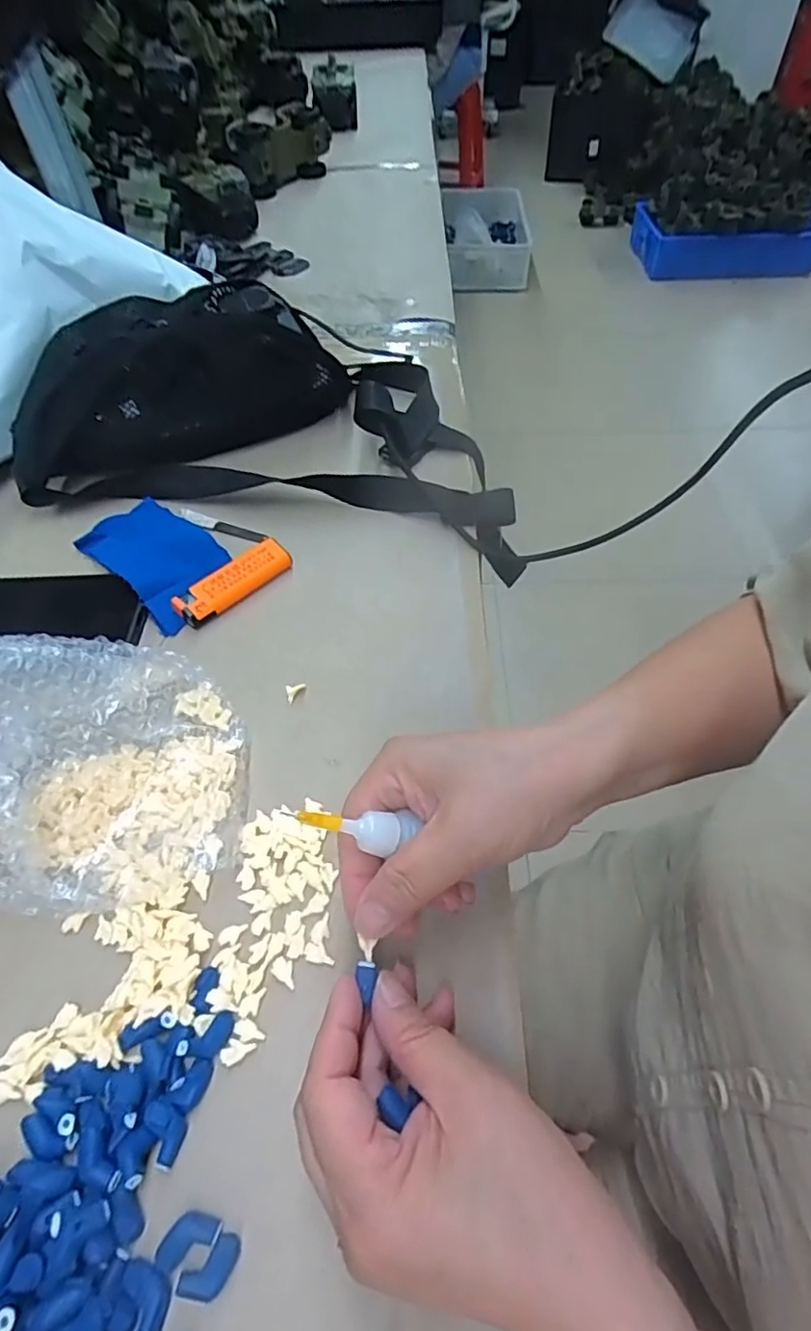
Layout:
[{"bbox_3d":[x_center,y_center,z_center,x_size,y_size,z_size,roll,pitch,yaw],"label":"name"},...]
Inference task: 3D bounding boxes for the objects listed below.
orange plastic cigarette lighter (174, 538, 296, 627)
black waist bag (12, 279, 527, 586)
[{"bbox_3d":[-0.112,-0.055,0.393,0.028,0.008,0.080,47,64,0],"label":"orange plastic cigarette lighter"},{"bbox_3d":[-0.097,-0.206,0.463,0.374,0.085,0.224,11,55,9],"label":"black waist bag"}]

